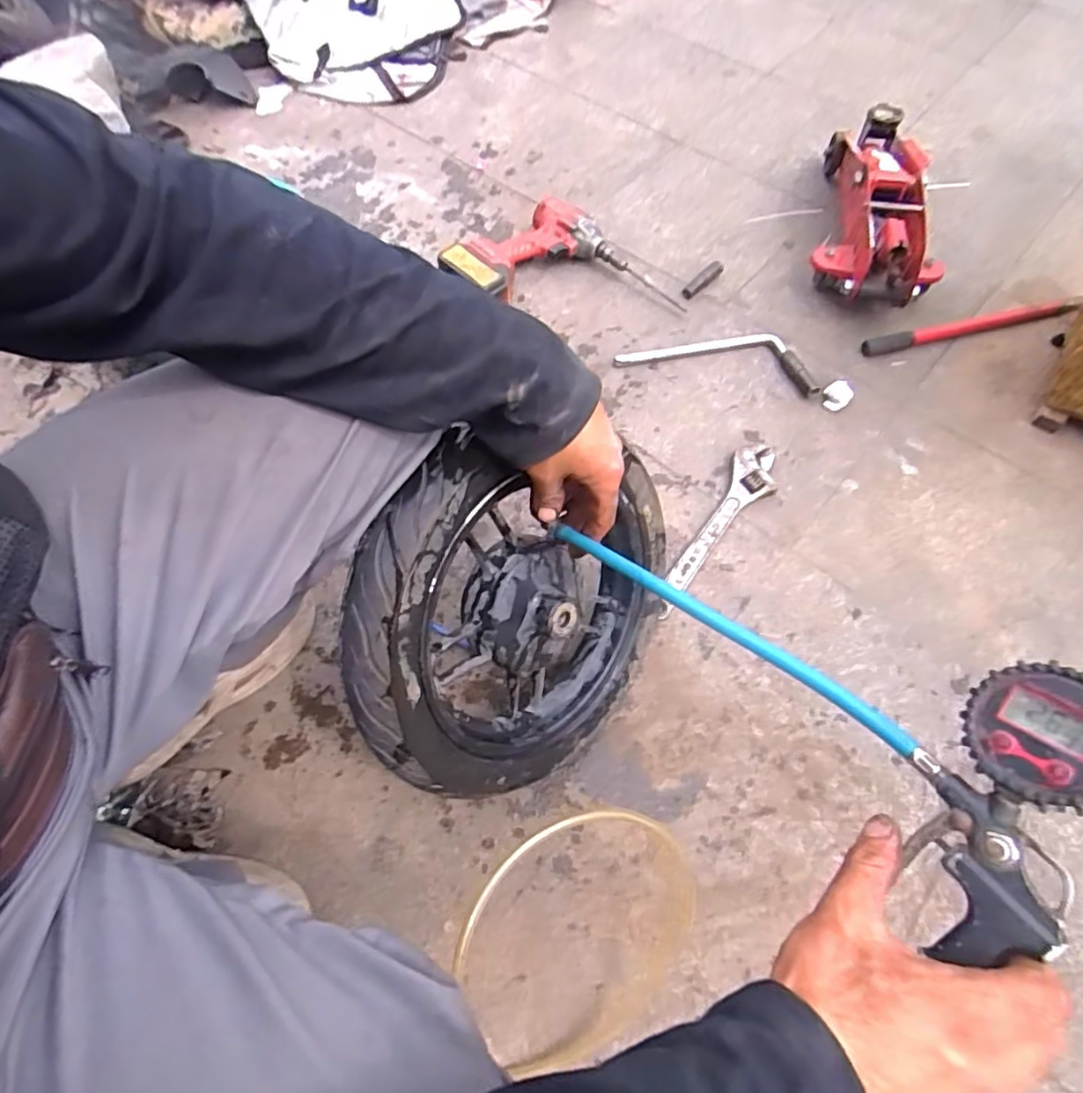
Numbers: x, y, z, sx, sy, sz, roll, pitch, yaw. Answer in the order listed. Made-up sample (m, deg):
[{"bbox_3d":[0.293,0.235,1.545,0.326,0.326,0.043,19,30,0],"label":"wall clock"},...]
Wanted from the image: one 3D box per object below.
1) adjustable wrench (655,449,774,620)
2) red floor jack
[{"bbox_3d":[0.218,-0.022,0.786,0.061,0.022,0.278,32,67,16],"label":"adjustable wrench"},{"bbox_3d":[0.542,-0.537,1.002,0.182,0.115,0.386,15,64,8],"label":"red floor jack"}]

